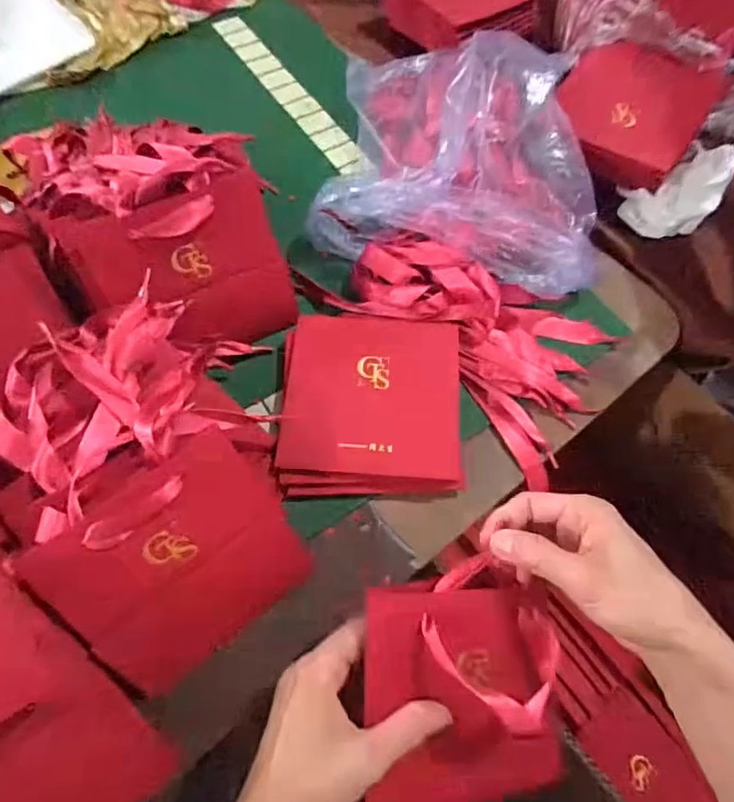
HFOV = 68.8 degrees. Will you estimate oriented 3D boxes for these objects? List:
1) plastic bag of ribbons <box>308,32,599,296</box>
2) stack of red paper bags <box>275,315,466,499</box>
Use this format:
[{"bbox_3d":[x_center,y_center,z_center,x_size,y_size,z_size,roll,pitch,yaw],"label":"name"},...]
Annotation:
[{"bbox_3d":[0.091,-0.244,0.528,0.256,0.082,0.302,10,64,1],"label":"plastic bag of ribbons"},{"bbox_3d":[0.003,0.001,0.441,0.142,0.032,0.151,2,64,-3],"label":"stack of red paper bags"}]

